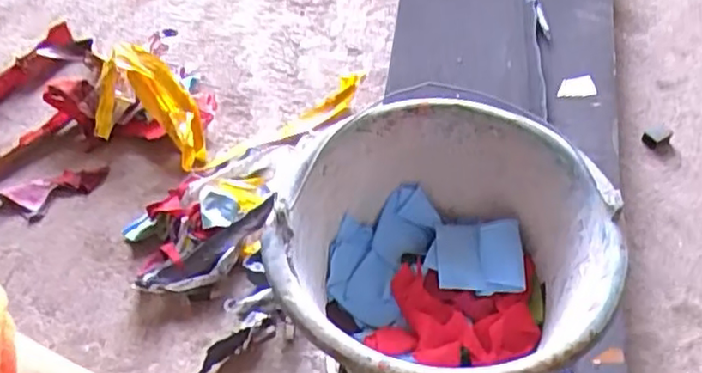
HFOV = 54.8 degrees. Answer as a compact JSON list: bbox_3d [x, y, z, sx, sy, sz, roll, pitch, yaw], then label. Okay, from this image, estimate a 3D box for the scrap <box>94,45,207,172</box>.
[{"bbox_3d":[-0.253,-0.094,0.820,0.117,0.082,0.158,-19,47,-11],"label":"scrap"}]

